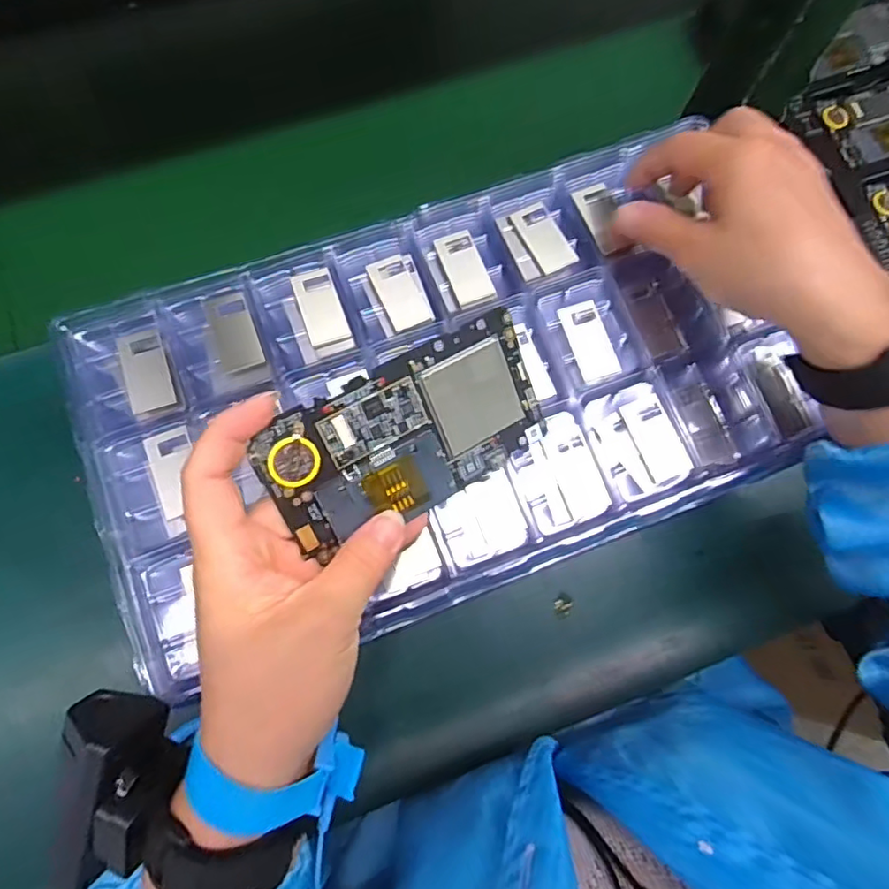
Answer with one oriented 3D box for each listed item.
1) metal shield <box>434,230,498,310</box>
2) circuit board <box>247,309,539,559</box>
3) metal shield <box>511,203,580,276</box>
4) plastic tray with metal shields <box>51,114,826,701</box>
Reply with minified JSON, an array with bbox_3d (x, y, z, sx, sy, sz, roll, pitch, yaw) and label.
[{"bbox_3d":[0.012,-0.099,0.323,0.022,0.004,0.044,-19,76,-7],"label":"metal shield"},{"bbox_3d":[-0.013,-0.004,0.248,0.122,0.005,0.064,-29,110,-16],"label":"circuit board"},{"bbox_3d":[0.057,-0.118,0.328,0.022,0.004,0.043,-27,77,-9],"label":"metal shield"},{"bbox_3d":[-0.001,-0.031,0.306,0.353,0.022,0.200,-21,76,-8],"label":"plastic tray with metal shields"}]

